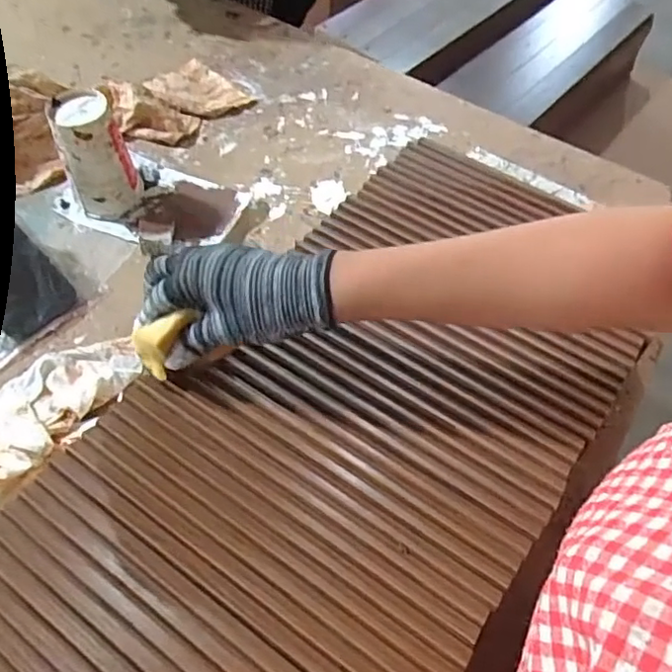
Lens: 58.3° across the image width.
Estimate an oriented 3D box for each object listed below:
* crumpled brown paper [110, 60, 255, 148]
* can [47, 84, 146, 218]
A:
[{"bbox_3d":[-0.213,-0.327,0.810,0.124,0.043,0.169,37,62,21],"label":"crumpled brown paper"},{"bbox_3d":[-0.265,-0.201,0.670,0.070,0.130,0.067,1,55,-1],"label":"can"}]

